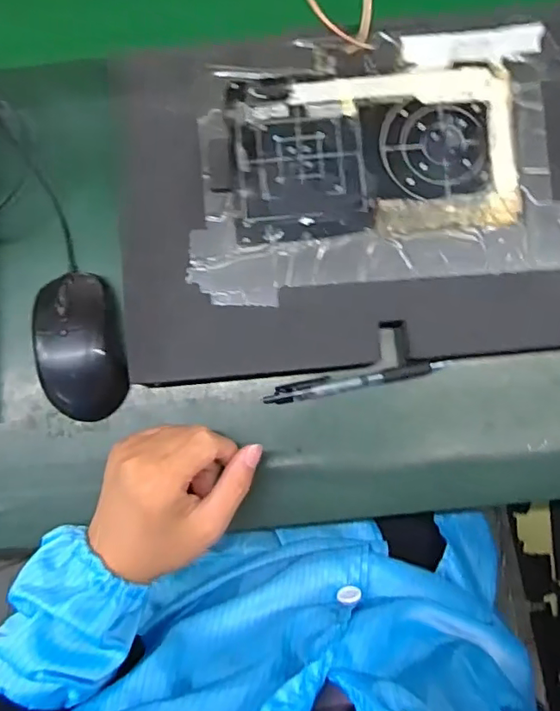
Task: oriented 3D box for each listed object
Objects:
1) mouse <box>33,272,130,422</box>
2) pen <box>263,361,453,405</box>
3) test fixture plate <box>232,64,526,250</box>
[{"bbox_3d":[-0.150,-0.008,0.423,0.065,0.032,0.111,-7,82,1],"label":"mouse"},{"bbox_3d":[0.059,0.018,0.425,0.141,0.010,0.015,-11,82,1],"label":"pen"},{"bbox_3d":[0.070,-0.152,0.420,0.210,0.005,0.124,-3,82,2],"label":"test fixture plate"}]

